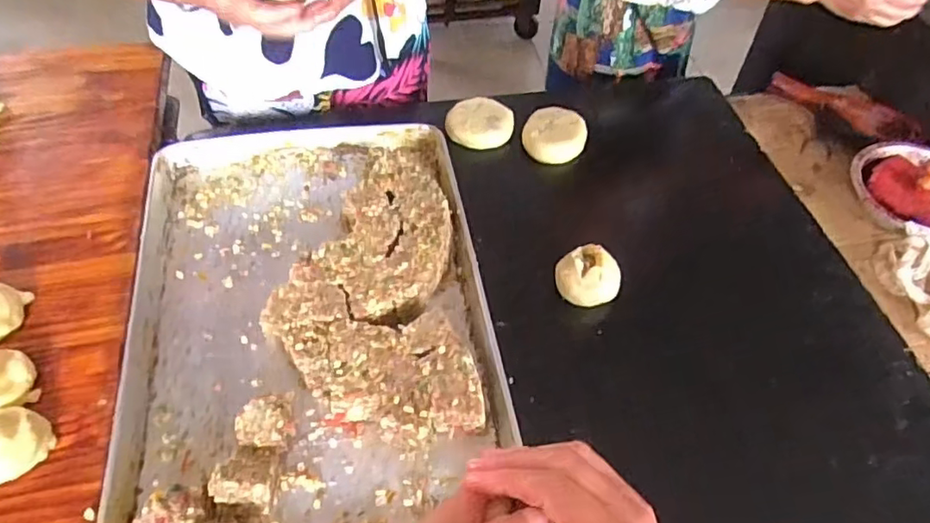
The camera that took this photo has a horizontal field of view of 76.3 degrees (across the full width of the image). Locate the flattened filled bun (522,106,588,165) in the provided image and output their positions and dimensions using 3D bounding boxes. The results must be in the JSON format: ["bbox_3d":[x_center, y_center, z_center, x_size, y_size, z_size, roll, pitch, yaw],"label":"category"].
[{"bbox_3d":[0.141,-0.198,0.928,0.096,0.042,0.083,13,54,5],"label":"flattened filled bun"}]

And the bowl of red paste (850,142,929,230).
[{"bbox_3d":[0.656,-0.094,0.868,0.172,0.070,0.177,2,54,-3],"label":"bowl of red paste"}]

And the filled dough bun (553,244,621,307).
[{"bbox_3d":[0.157,0.025,0.762,0.070,0.069,0.075,-22,59,-19],"label":"filled dough bun"}]

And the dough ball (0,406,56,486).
[{"bbox_3d":[-0.458,0.185,0.584,0.068,0.036,0.084,36,59,20],"label":"dough ball"}]

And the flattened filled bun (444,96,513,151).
[{"bbox_3d":[0.023,-0.221,0.939,0.104,0.022,0.103,11,54,3],"label":"flattened filled bun"}]

